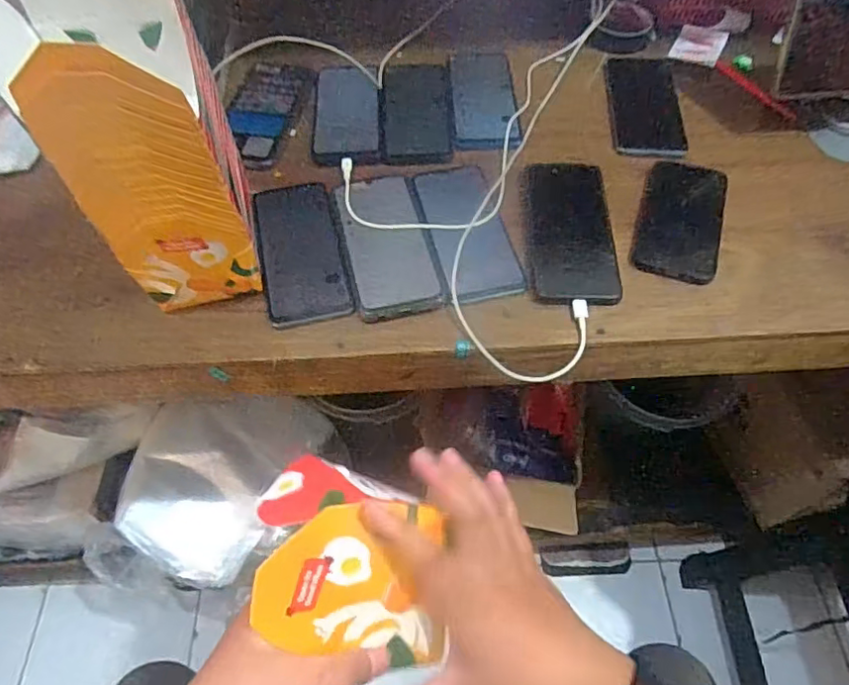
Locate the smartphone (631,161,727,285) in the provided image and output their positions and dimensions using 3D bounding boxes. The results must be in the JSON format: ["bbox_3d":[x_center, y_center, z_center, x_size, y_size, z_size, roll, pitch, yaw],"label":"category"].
[{"bbox_3d":[0.249,-0.121,0.565,0.077,0.011,0.137,15,62,7],"label":"smartphone"}]

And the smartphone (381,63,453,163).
[{"bbox_3d":[-0.009,-0.258,0.647,0.077,0.005,0.163,-1,61,-2],"label":"smartphone"}]

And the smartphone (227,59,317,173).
[{"bbox_3d":[-0.179,-0.258,0.646,0.074,0.015,0.172,11,61,5],"label":"smartphone"}]

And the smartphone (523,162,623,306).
[{"bbox_3d":[0.140,-0.107,0.556,0.081,0.012,0.159,1,61,0],"label":"smartphone"}]

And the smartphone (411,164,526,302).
[{"bbox_3d":[0.041,-0.110,0.557,0.074,0.008,0.159,-10,62,-7],"label":"smartphone"}]

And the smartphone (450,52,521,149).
[{"bbox_3d":[0.068,-0.278,0.663,0.072,0.007,0.167,0,61,-1],"label":"smartphone"}]

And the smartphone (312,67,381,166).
[{"bbox_3d":[-0.085,-0.253,0.645,0.071,0.010,0.161,-2,61,-2],"label":"smartphone"}]

